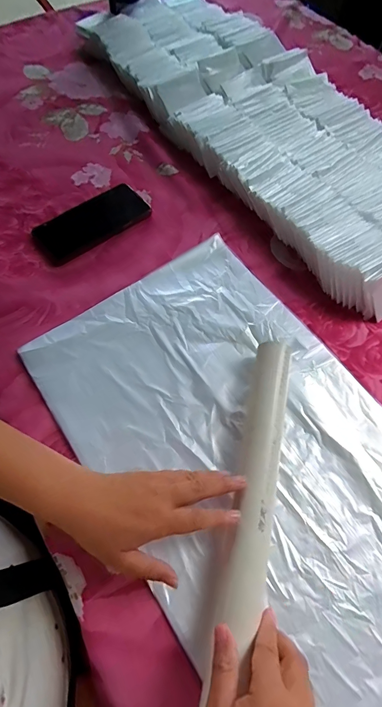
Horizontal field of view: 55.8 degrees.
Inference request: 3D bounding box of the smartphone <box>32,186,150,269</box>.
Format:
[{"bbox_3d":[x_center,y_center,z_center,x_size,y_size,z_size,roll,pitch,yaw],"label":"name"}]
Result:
[{"bbox_3d":[-0.150,-0.197,0.541,0.166,0.009,0.084,-36,80,-11],"label":"smartphone"}]

